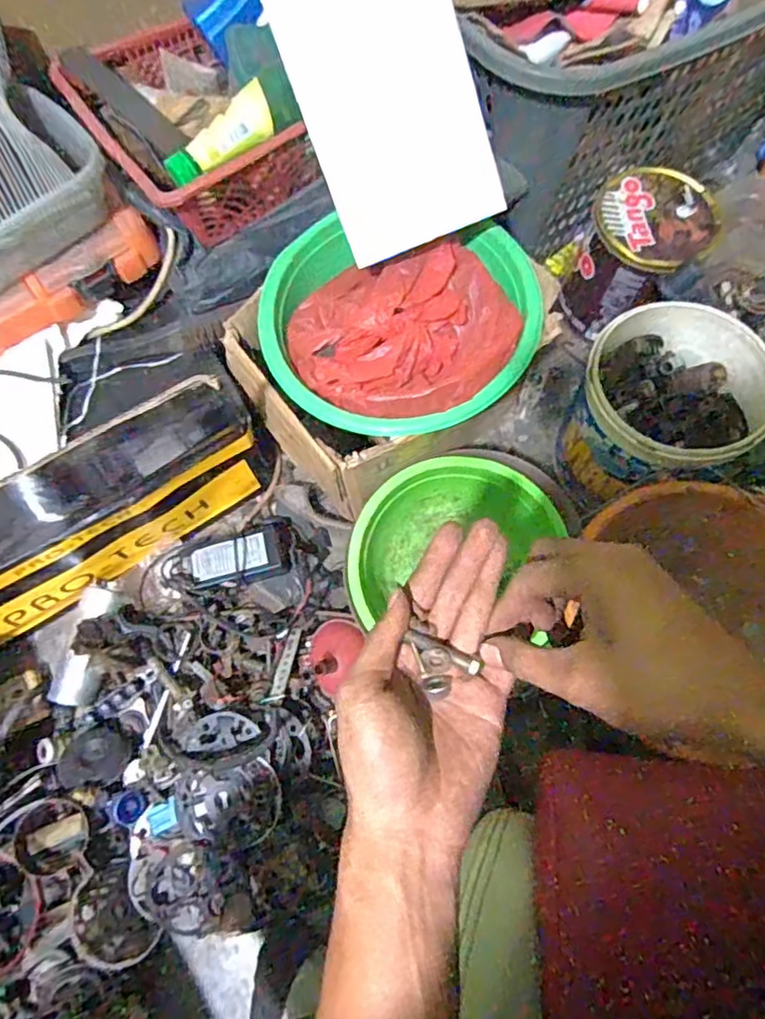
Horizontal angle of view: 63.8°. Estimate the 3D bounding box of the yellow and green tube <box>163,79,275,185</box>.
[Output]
[{"bbox_3d":[-0.150,-0.340,0.556,0.107,0.033,0.036,-32,71,-9],"label":"yellow and green tube"}]

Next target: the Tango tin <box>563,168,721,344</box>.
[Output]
[{"bbox_3d":[0.319,-0.315,0.775,0.139,0.139,0.153,35,75,14],"label":"Tango tin"}]

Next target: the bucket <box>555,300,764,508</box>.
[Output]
[{"bbox_3d":[0.301,-0.107,0.675,0.178,0.159,0.178,-1,70,2],"label":"bucket"}]

